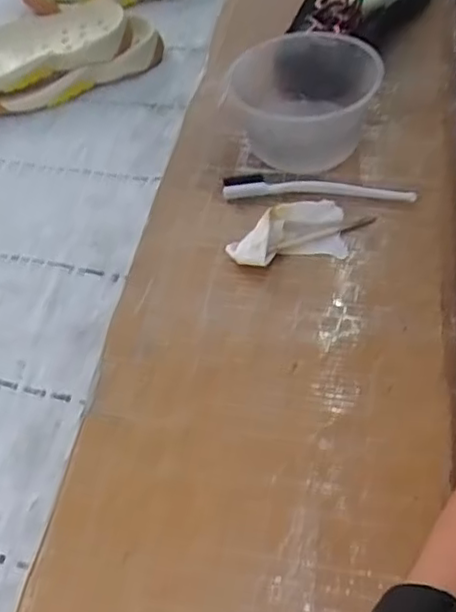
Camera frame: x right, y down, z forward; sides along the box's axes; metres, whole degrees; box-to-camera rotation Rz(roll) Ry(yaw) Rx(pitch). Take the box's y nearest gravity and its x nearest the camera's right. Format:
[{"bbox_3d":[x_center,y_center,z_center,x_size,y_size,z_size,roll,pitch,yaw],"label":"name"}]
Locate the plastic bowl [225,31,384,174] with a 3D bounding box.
[{"bbox_3d":[0.072,-0.195,0.627,0.141,0.074,0.150,-3,51,4],"label":"plastic bowl"}]

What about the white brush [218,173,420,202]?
[{"bbox_3d":[0.080,-0.105,0.592,0.171,0.014,0.024,6,53,10],"label":"white brush"}]

